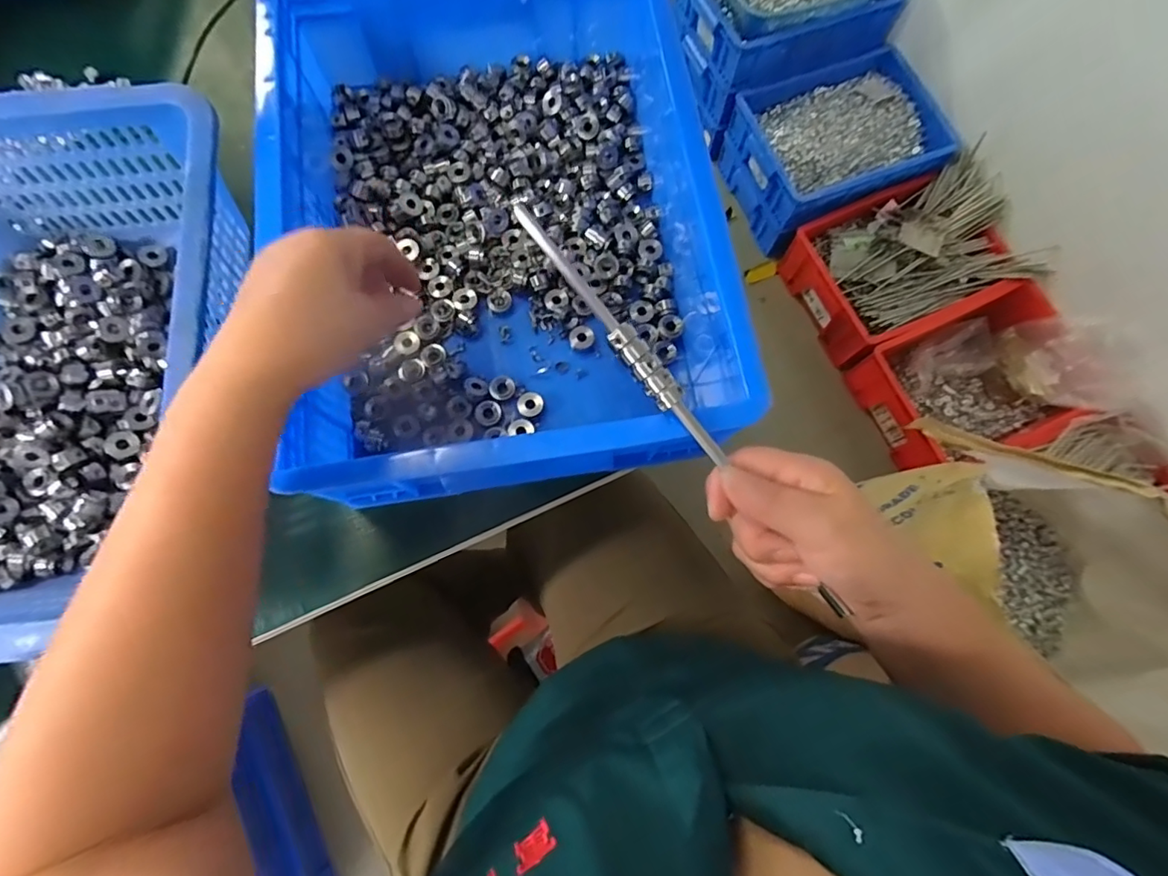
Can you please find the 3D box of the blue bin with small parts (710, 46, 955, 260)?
[{"bbox_3d":[0.614,-0.710,1.358,0.479,0.178,0.343,-25,77,-9],"label":"blue bin with small parts"}]

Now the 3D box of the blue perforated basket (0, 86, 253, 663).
[{"bbox_3d":[-0.363,-0.043,0.365,0.260,0.105,0.349,-3,75,-3],"label":"blue perforated basket"}]

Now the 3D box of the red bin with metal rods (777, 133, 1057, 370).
[{"bbox_3d":[0.747,-0.414,1.289,0.478,0.155,0.346,-21,76,-8],"label":"red bin with metal rods"}]

